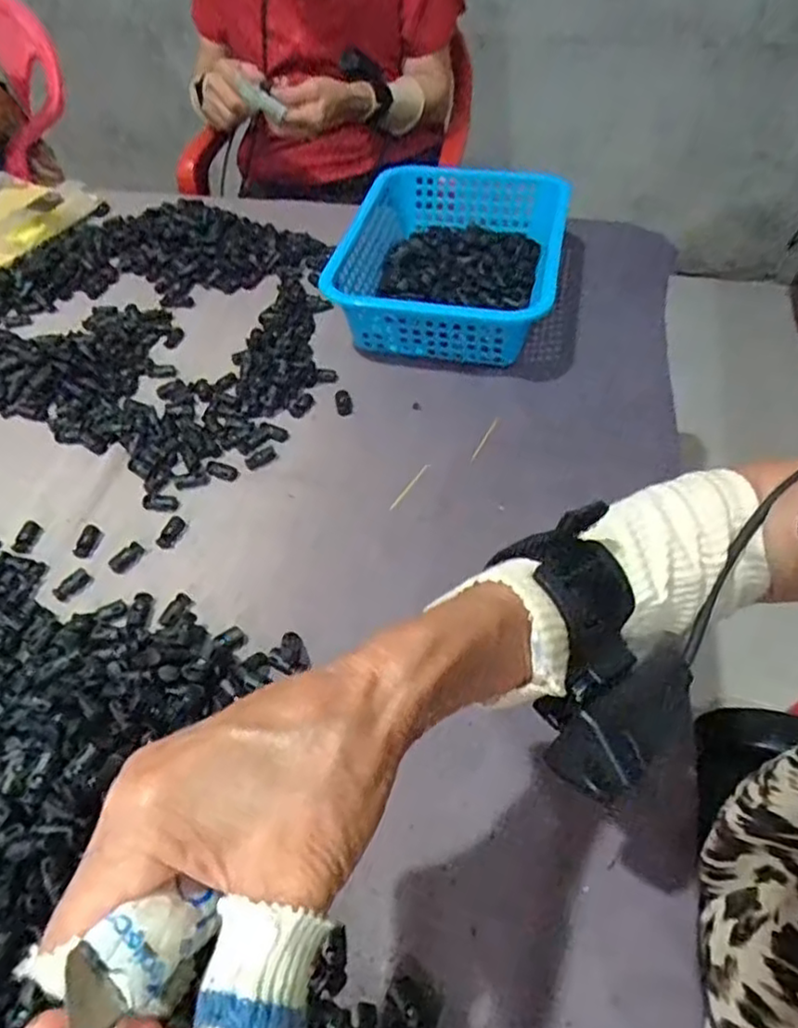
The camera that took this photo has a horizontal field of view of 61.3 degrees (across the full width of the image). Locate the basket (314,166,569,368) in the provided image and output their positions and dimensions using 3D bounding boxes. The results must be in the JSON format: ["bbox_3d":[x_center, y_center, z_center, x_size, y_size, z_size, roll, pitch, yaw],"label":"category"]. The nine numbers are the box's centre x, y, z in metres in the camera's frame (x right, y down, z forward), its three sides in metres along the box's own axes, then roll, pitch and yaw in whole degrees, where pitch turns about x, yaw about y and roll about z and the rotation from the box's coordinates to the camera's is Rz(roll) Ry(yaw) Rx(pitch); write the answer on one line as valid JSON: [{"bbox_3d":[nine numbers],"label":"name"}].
[{"bbox_3d":[0.059,-0.274,0.729,0.217,0.080,0.290,9,50,10],"label":"basket"}]

